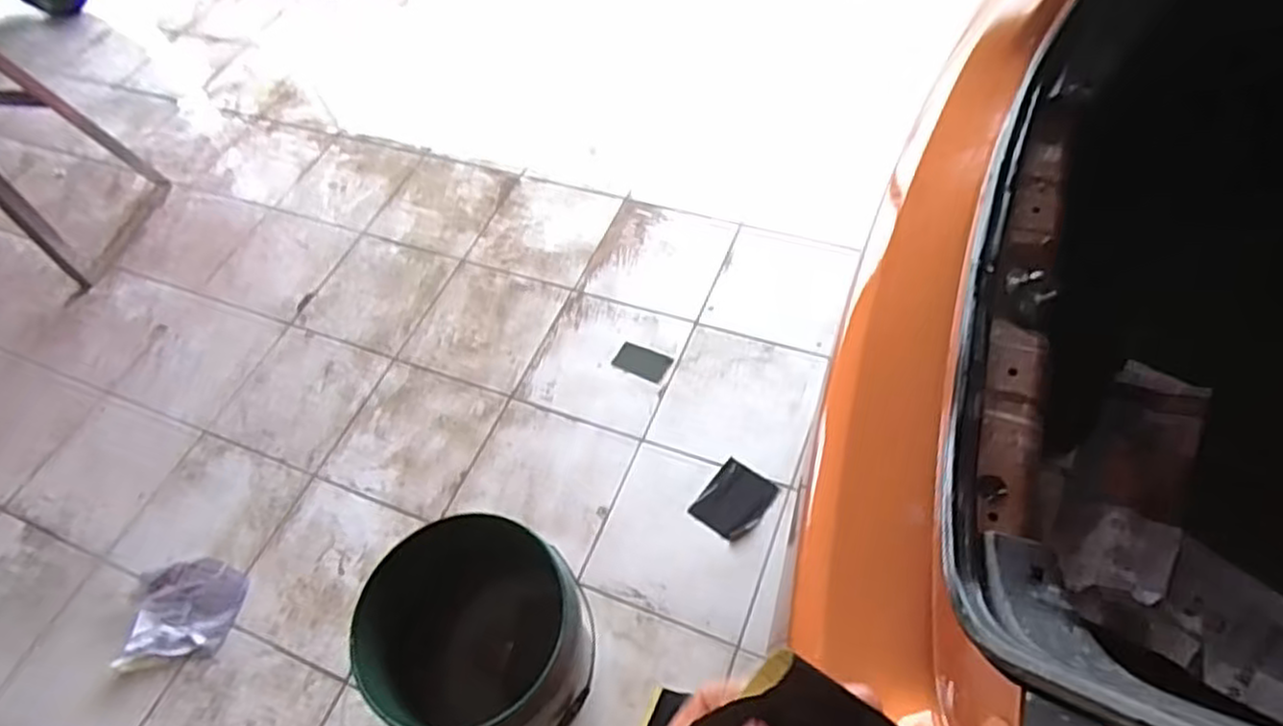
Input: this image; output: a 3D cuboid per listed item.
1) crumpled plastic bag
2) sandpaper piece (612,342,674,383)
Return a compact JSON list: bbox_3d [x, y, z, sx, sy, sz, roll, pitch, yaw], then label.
[{"bbox_3d":[-0.838,0.454,1.359,0.203,0.023,0.180,-9,56,2],"label":"crumpled plastic bag"},{"bbox_3d":[0.002,-0.002,1.561,0.117,0.004,0.068,20,62,19],"label":"sandpaper piece"}]

